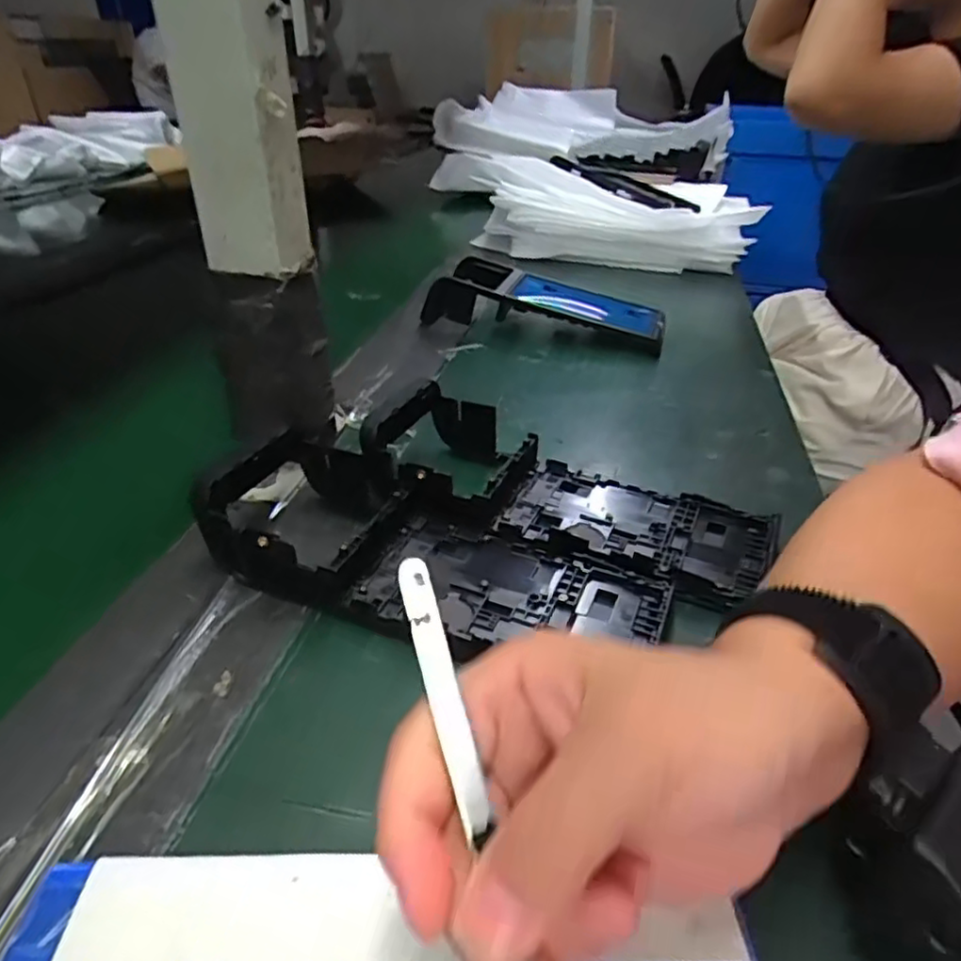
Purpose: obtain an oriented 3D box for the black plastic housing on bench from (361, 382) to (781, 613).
[{"bbox_3d":[0.047,0.001,0.355,0.211,0.045,0.085,16,36,22],"label":"black plastic housing on bench"}]

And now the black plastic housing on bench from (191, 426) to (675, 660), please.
[{"bbox_3d":[-0.024,0.028,0.312,0.213,0.042,0.096,16,36,22],"label":"black plastic housing on bench"}]

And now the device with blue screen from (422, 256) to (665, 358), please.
[{"bbox_3d":[0.062,-0.159,0.603,0.204,0.044,0.083,11,34,15],"label":"device with blue screen"}]

